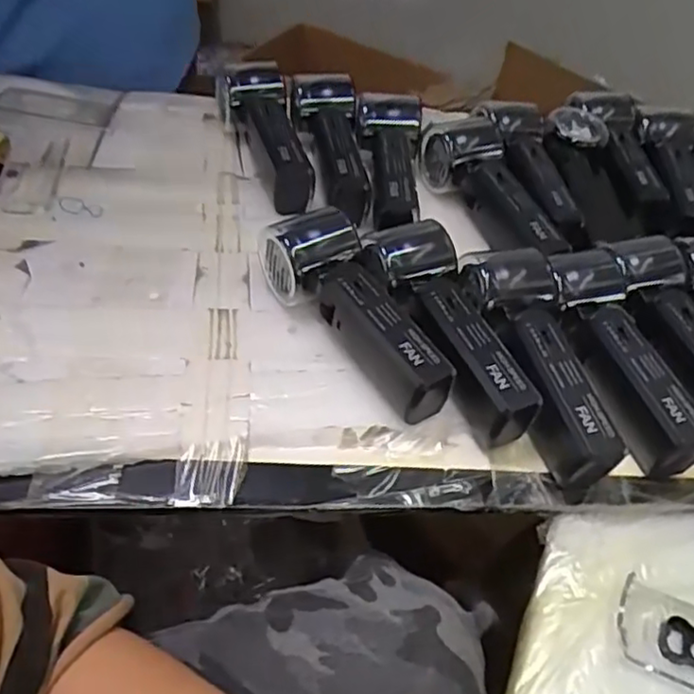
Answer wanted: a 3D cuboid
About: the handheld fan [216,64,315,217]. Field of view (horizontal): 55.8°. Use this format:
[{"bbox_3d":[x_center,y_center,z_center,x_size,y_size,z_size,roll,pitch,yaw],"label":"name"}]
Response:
[{"bbox_3d":[-0.068,-0.174,0.548,0.057,0.056,0.154,-7,51,-17],"label":"handheld fan"}]

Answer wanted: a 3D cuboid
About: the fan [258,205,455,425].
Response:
[{"bbox_3d":[0.003,-0.022,0.418,0.059,0.048,0.156,-18,55,-24],"label":"fan"}]

